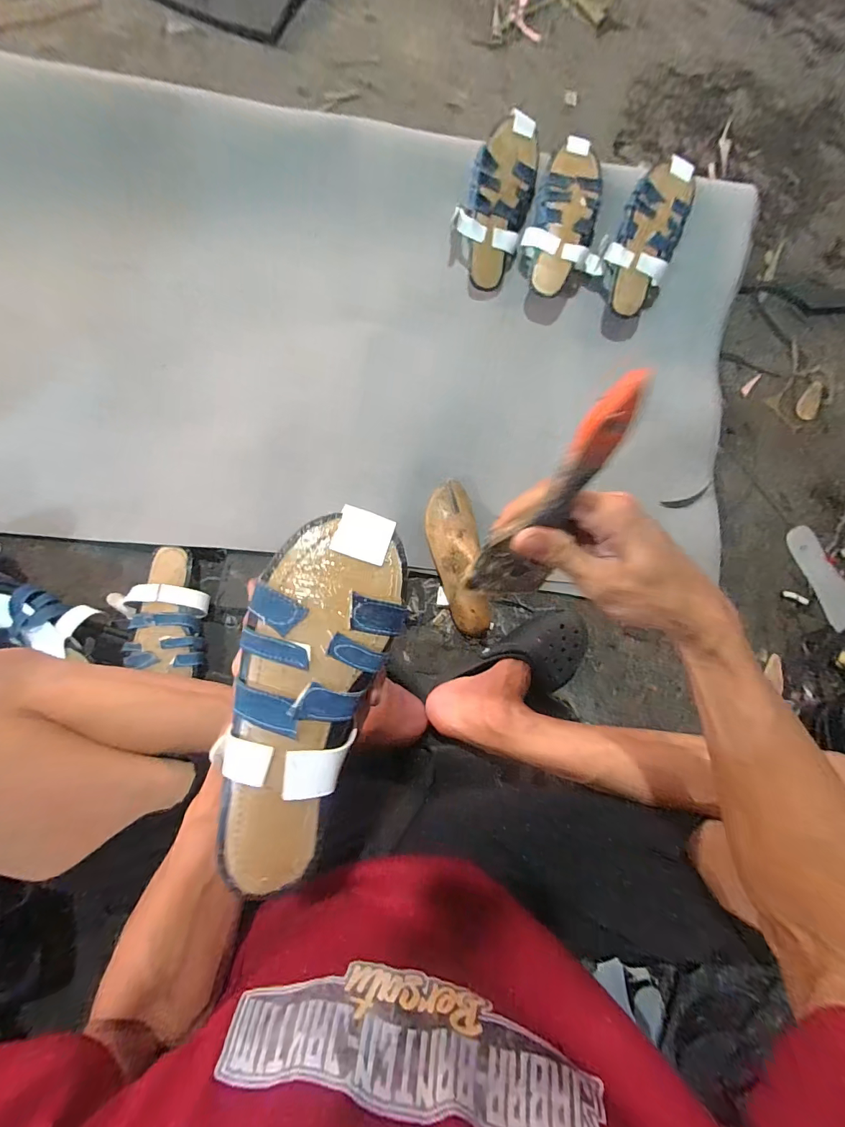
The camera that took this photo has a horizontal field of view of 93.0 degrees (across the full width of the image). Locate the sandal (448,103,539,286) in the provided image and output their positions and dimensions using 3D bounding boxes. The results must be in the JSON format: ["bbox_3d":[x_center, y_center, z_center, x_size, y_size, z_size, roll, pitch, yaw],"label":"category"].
[{"bbox_3d":[0.118,-0.586,0.655,0.111,0.050,0.243,17,103,-2],"label":"sandal"}]

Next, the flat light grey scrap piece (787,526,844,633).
[{"bbox_3d":[0.706,0.046,0.690,0.069,0.005,0.237,-37,89,-6],"label":"flat light grey scrap piece"}]

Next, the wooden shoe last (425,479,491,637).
[{"bbox_3d":[0.055,-0.007,0.614,0.073,0.066,0.231,-13,87,-5],"label":"wooden shoe last"}]

